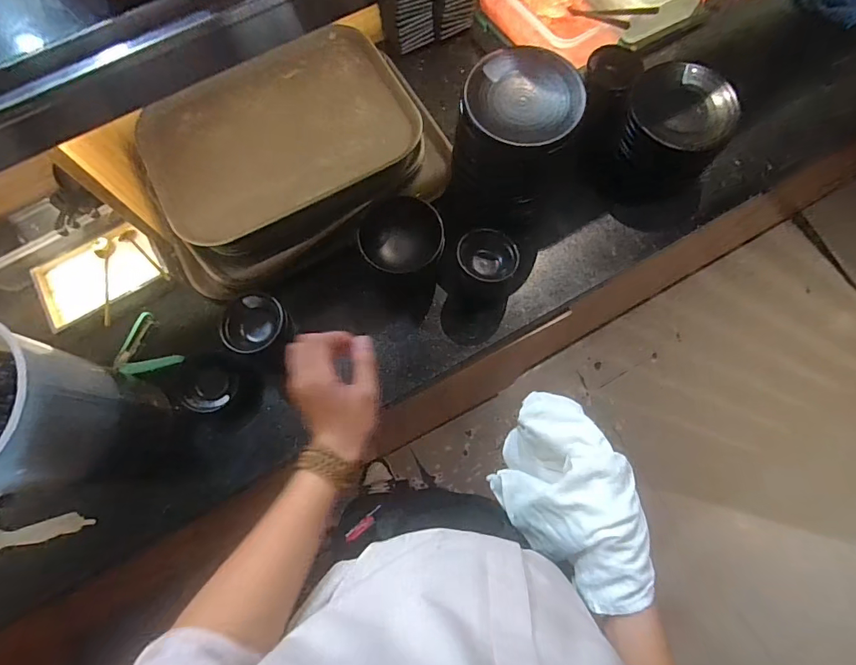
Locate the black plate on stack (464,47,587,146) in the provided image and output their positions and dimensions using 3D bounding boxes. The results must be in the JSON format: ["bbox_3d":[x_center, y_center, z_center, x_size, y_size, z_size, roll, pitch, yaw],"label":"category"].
[{"bbox_3d":[0.114,-0.281,0.510,0.134,0.019,0.113,7,75,3],"label":"black plate on stack"}]

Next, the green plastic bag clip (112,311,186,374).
[{"bbox_3d":[-0.410,0.025,0.615,0.071,0.031,0.092,-39,78,-9],"label":"green plastic bag clip"}]

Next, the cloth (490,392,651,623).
[{"bbox_3d":[0.149,0.181,0.498,0.119,0.177,0.209,-26,77,-6],"label":"cloth"}]

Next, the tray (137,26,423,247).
[{"bbox_3d":[-0.232,-0.317,0.663,0.387,0.021,0.284,-28,77,-6],"label":"tray"}]

